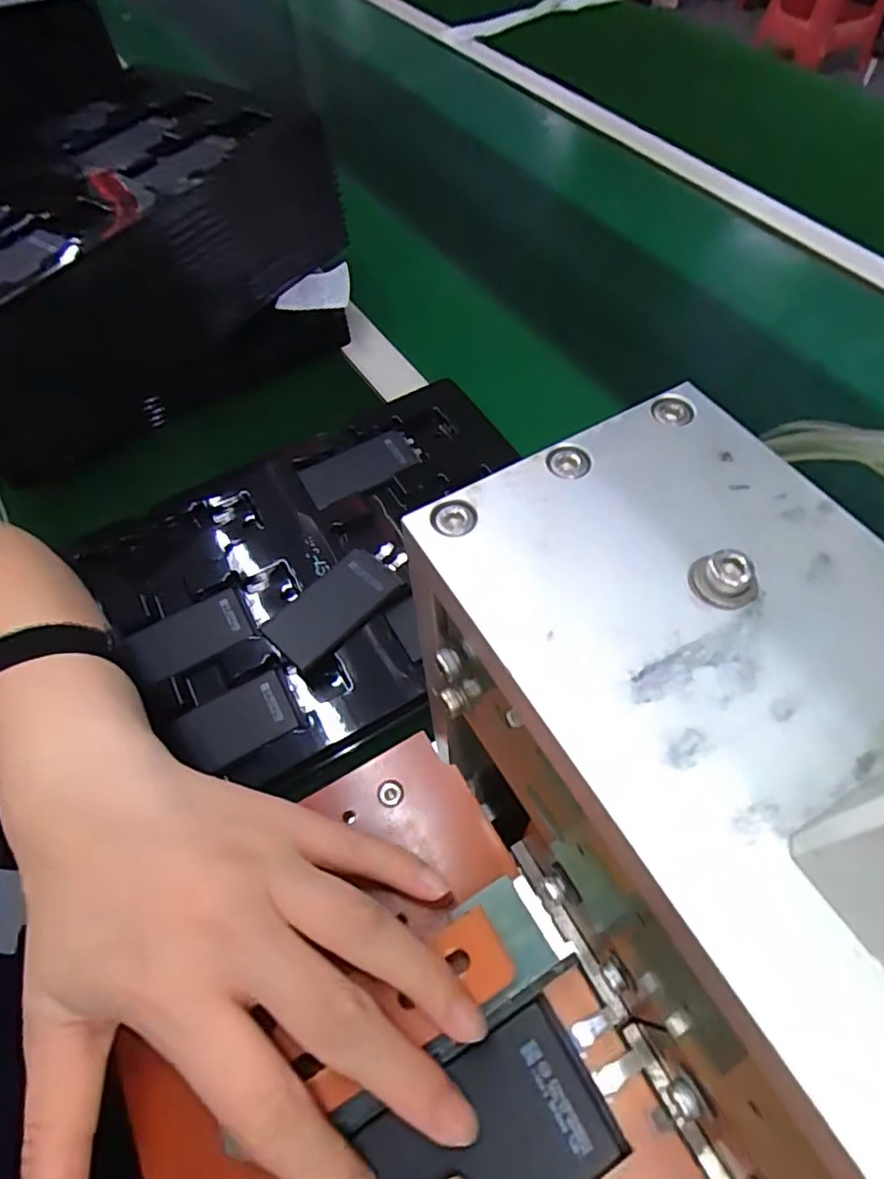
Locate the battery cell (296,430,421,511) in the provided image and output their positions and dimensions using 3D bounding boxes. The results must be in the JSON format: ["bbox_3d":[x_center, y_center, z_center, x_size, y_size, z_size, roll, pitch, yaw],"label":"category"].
[{"bbox_3d":[-0.060,-0.090,0.456,0.084,0.007,0.040,-26,61,-12],"label":"battery cell"}]

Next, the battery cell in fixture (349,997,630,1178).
[{"bbox_3d":[0.007,0.160,0.174,0.081,0.007,0.042,-25,63,-13],"label":"battery cell in fixture"}]

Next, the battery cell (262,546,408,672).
[{"bbox_3d":[-0.062,0.008,0.386,0.097,0.010,0.045,-41,65,-19],"label":"battery cell"}]

